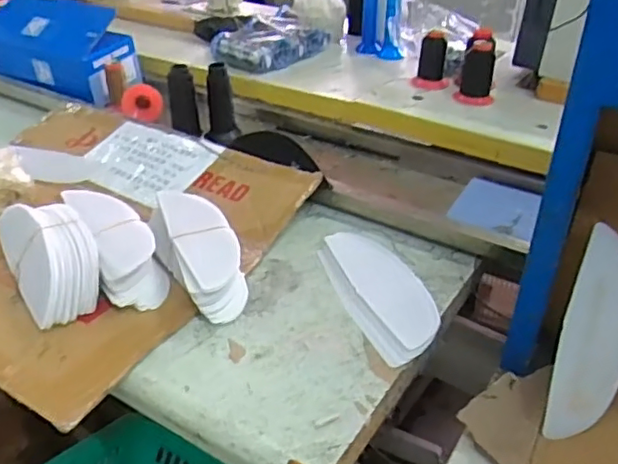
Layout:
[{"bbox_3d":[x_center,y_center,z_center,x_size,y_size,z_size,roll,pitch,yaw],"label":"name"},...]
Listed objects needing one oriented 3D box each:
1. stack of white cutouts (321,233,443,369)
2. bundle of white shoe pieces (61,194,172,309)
[{"bbox_3d":[0.087,0.068,0.745,0.098,0.014,0.229,-11,36,-16],"label":"stack of white cutouts"},{"bbox_3d":[-0.241,0.008,0.776,0.077,0.042,0.229,-16,37,-25],"label":"bundle of white shoe pieces"}]

